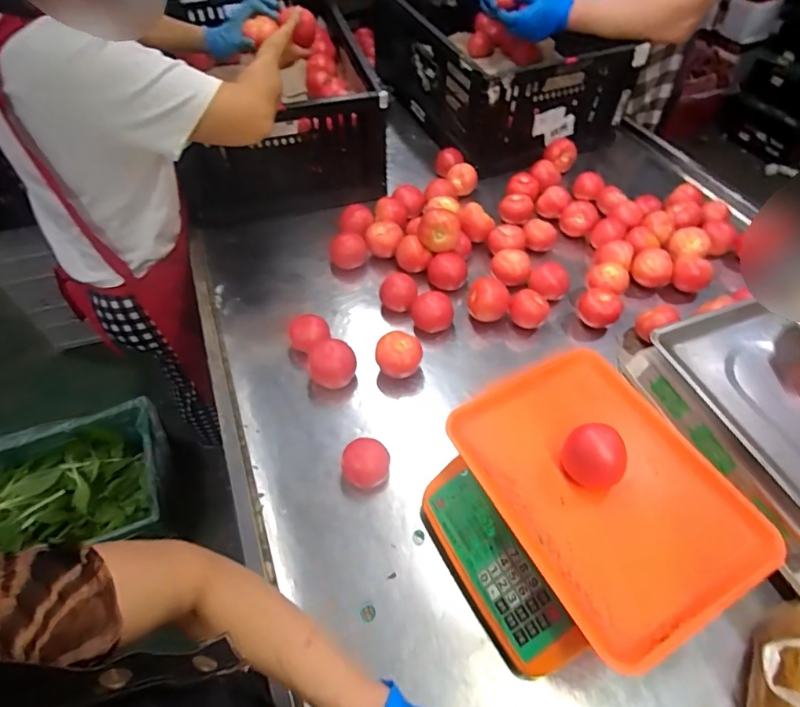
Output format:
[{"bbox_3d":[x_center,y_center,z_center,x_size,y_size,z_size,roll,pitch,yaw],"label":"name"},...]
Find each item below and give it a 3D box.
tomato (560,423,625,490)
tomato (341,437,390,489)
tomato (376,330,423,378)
[{"bbox_3d":[0.205,0.111,0.517,0.059,0.058,0.064,0,52,0],"label":"tomato"},{"bbox_3d":[-0.045,0.146,0.642,0.061,0.046,0.050,-2,52,-1],"label":"tomato"},{"bbox_3d":[-0.001,0.004,0.738,0.069,0.069,0.058,7,53,6],"label":"tomato"}]

